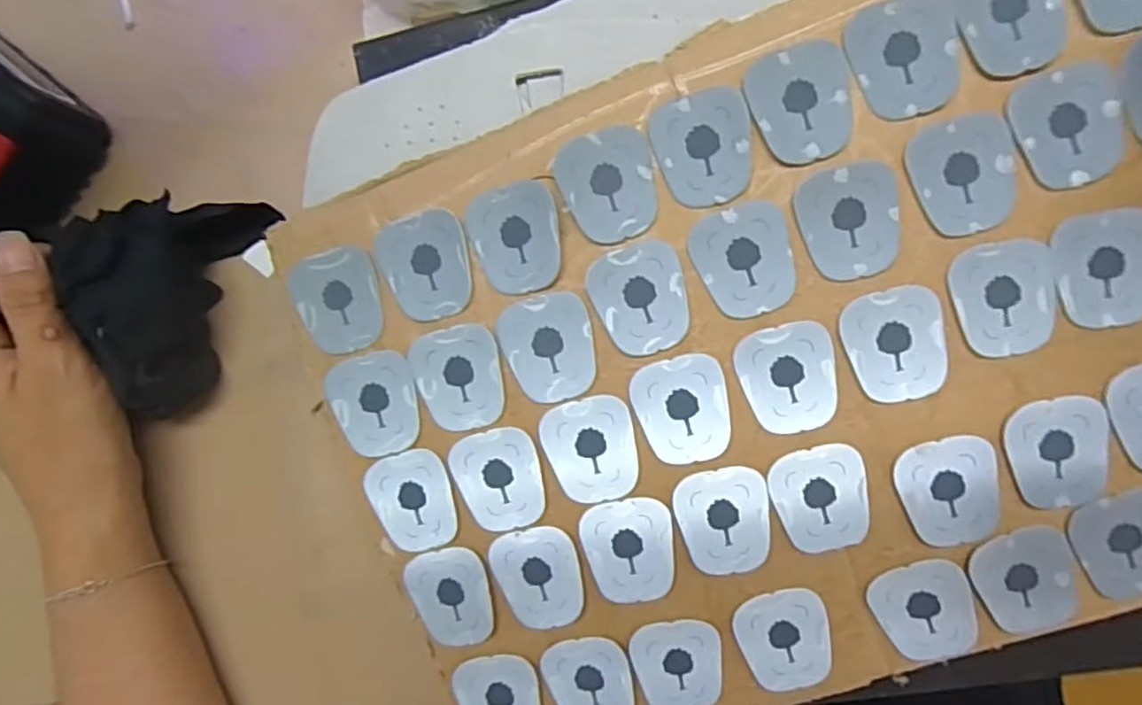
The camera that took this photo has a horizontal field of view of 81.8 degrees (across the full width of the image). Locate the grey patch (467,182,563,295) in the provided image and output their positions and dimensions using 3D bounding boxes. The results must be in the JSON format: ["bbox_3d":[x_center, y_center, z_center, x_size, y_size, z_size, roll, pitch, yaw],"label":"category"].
[{"bbox_3d":[-0.020,-0.041,0.238,0.032,0.004,0.039,-10,87,7],"label":"grey patch"}]

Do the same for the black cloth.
[{"bbox_3d":[-0.192,-0.030,0.292,0.069,0.054,0.102,24,95,2],"label":"black cloth"}]

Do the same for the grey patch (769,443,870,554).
[{"bbox_3d":[0.092,0.054,0.238,0.033,0.004,0.038,-16,87,6],"label":"grey patch"}]

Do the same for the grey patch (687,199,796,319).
[{"bbox_3d":[0.061,-0.033,0.233,0.033,0.004,0.038,-14,87,7],"label":"grey patch"}]

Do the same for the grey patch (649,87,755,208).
[{"bbox_3d":[0.047,-0.072,0.231,0.032,0.004,0.038,-17,87,6],"label":"grey patch"}]

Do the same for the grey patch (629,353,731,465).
[{"bbox_3d":[0.041,0.021,0.239,0.032,0.004,0.038,-12,87,7],"label":"grey patch"}]

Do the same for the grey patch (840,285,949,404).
[{"bbox_3d":[0.114,-0.003,0.230,0.033,0.004,0.038,-10,87,7],"label":"grey patch"}]

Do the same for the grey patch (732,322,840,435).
[{"bbox_3d":[0.078,0.010,0.236,0.033,0.004,0.038,-10,87,7],"label":"grey patch"}]

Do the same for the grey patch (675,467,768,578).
[{"bbox_3d":[0.057,0.063,0.242,0.033,0.004,0.039,-10,87,7],"label":"grey patch"}]

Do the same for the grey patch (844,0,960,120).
[{"bbox_3d":[0.112,-0.100,0.221,0.034,0.004,0.039,-13,87,7],"label":"grey patch"}]

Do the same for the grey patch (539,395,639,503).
[{"bbox_3d":[0.008,0.036,0.243,0.032,0.004,0.038,-16,87,6],"label":"grey patch"}]

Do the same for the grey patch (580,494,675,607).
[{"bbox_3d":[0.022,0.074,0.246,0.033,0.004,0.038,-10,87,7],"label":"grey patch"}]

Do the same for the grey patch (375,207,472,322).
[{"bbox_3d":[-0.054,-0.032,0.244,0.032,0.004,0.039,-11,87,7],"label":"grey patch"}]

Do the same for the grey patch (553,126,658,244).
[{"bbox_3d":[0.013,-0.060,0.234,0.032,0.004,0.038,-14,87,7],"label":"grey patch"}]

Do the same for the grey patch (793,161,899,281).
[{"bbox_3d":[0.097,-0.045,0.227,0.033,0.004,0.037,-11,87,7],"label":"grey patch"}]

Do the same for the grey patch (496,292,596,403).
[{"bbox_3d":[-0.008,-0.001,0.240,0.032,0.004,0.038,-12,87,7],"label":"grey patch"}]

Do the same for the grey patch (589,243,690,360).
[{"bbox_3d":[0.025,-0.019,0.236,0.032,0.004,0.039,-16,87,6],"label":"grey patch"}]

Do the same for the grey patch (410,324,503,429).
[{"bbox_3d":[-0.042,0.010,0.246,0.033,0.004,0.038,-12,87,7],"label":"grey patch"}]

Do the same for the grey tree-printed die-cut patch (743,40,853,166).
[{"bbox_3d":[0.079,-0.085,0.225,0.033,0.004,0.039,-12,87,7],"label":"grey tree-printed die-cut patch"}]

